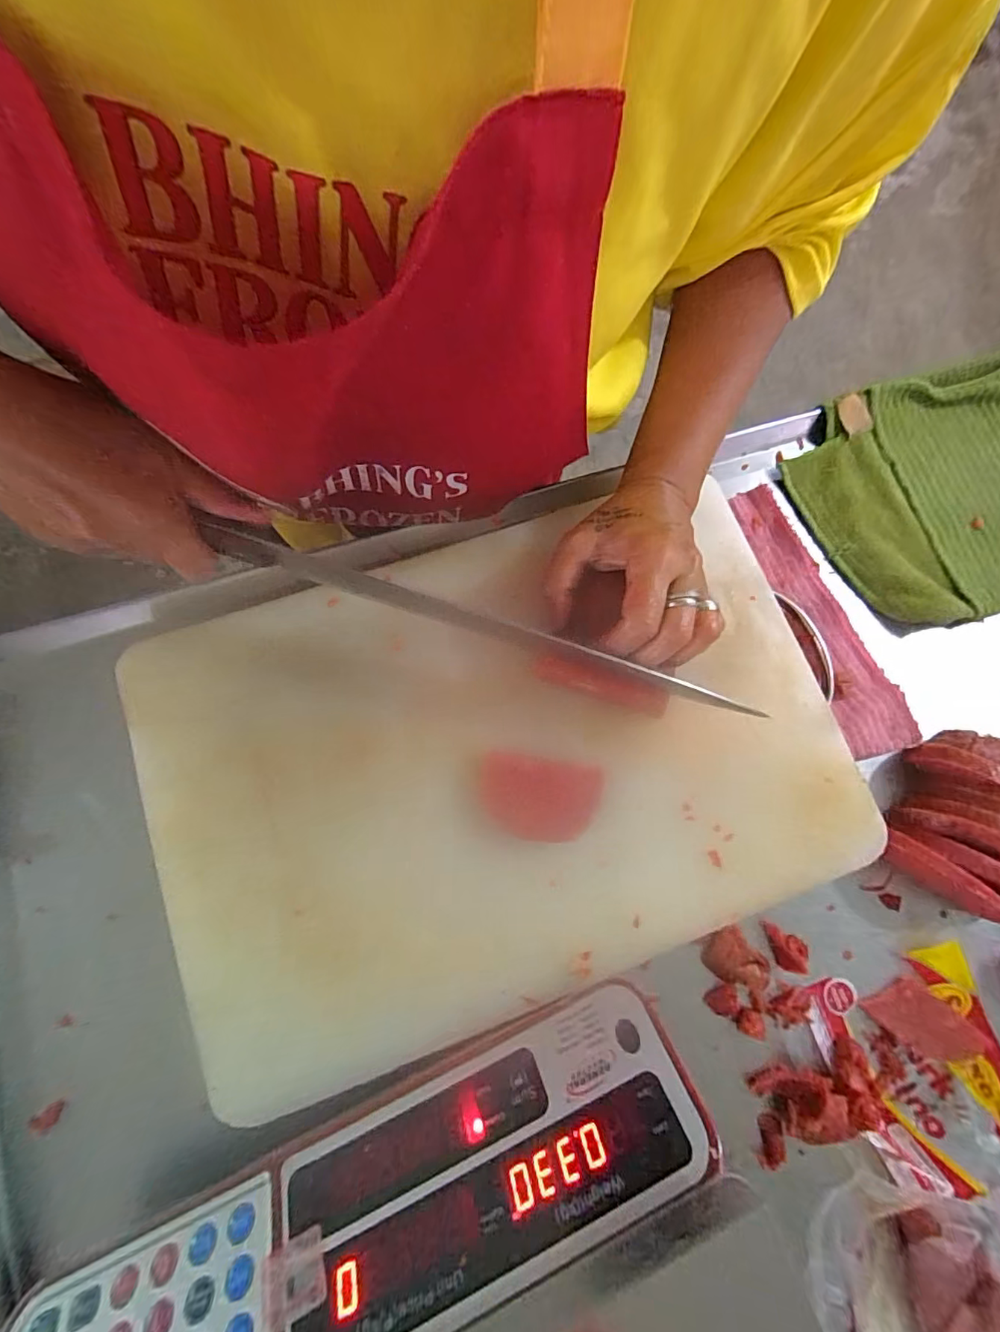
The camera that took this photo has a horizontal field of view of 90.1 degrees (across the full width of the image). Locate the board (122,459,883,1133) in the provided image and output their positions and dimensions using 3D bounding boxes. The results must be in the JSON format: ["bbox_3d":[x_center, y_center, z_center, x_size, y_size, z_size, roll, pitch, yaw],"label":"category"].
[{"bbox_3d":[-0.001,0.051,0.326,0.428,0.027,0.297,-19,79,-5],"label":"board"}]

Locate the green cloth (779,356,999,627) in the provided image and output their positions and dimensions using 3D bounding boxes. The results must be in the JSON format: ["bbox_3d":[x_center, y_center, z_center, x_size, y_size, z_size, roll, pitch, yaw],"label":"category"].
[{"bbox_3d":[0.353,-0.138,0.387,0.222,0.026,0.192,-19,79,-5],"label":"green cloth"}]

